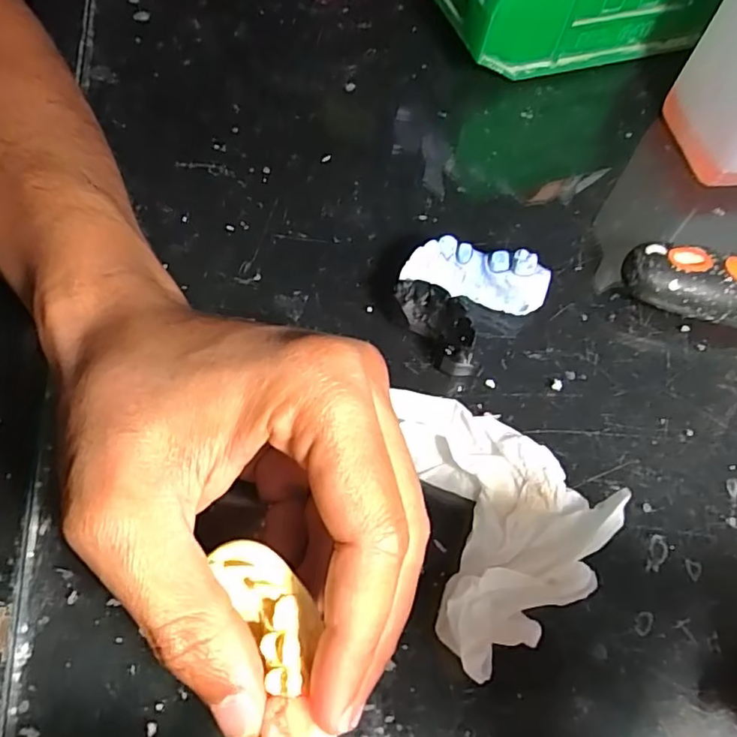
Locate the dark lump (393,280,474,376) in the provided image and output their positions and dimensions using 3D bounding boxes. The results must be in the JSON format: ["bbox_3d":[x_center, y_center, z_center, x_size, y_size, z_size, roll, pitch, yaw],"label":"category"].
[{"bbox_3d":[0.029,-0.017,0.233,0.017,0.021,0.042,-32,68,-19],"label":"dark lump"}]

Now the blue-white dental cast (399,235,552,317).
[{"bbox_3d":[0.048,-0.041,0.248,0.061,0.022,0.019,16,62,5],"label":"blue-white dental cast"}]

